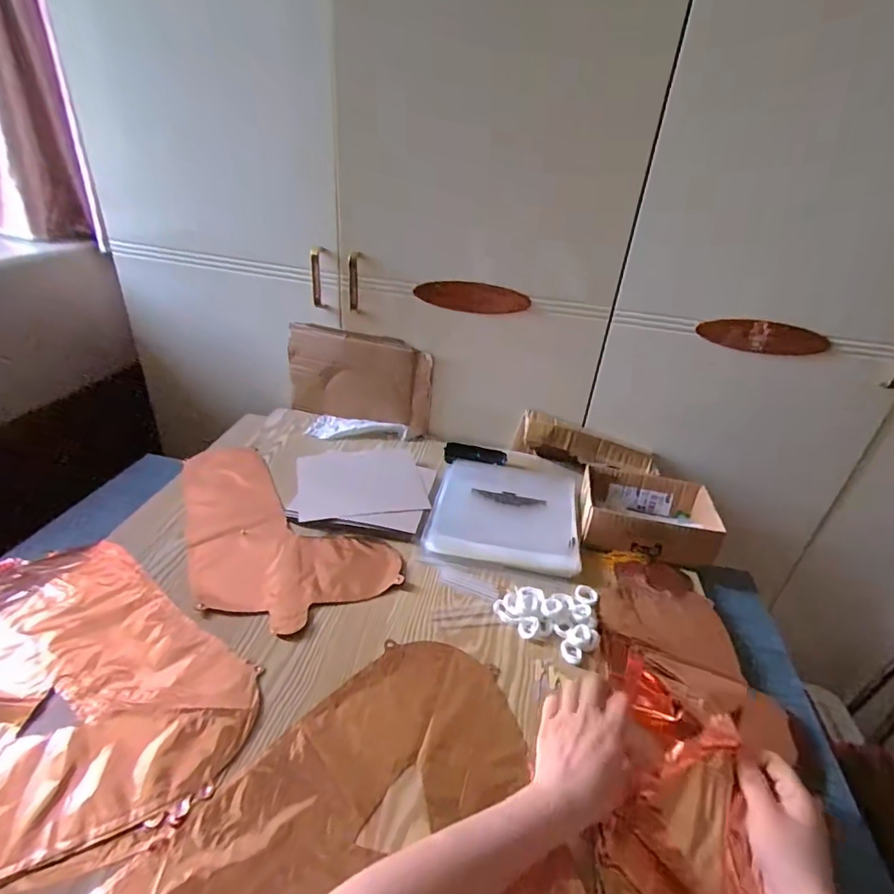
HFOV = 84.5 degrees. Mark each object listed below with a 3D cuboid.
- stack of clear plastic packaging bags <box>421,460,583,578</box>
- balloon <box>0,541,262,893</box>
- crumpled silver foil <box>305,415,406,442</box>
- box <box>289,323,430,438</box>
[{"bbox_3d":[0.091,0.091,0.756,0.213,0.016,0.226,8,33,7],"label":"stack of clear plastic packaging bags"},{"bbox_3d":[-0.403,0.228,0.486,0.373,0.028,0.375,-10,35,-20],"label":"balloon"},{"bbox_3d":[-0.167,-0.035,0.934,0.181,0.020,0.063,5,31,-1],"label":"crumpled silver foil"},{"bbox_3d":[-0.168,-0.130,0.918,0.280,0.158,0.034,12,32,10],"label":"box"}]

